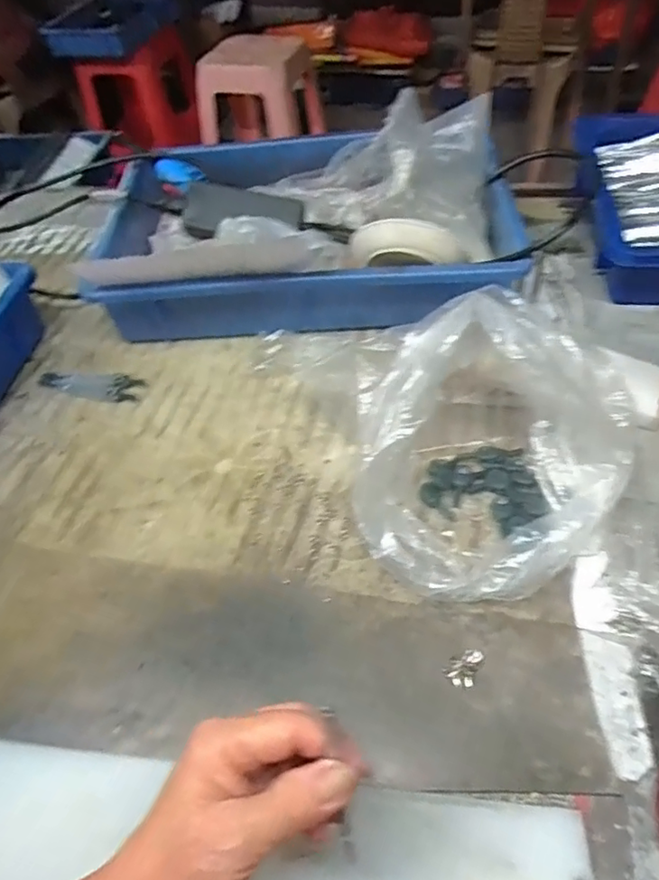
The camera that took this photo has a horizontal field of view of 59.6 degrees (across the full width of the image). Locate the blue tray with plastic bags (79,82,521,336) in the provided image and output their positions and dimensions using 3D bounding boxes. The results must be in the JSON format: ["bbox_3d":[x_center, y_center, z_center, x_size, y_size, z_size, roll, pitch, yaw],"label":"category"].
[{"bbox_3d":[-0.028,-0.261,0.635,0.414,0.164,0.311,-4,50,2],"label":"blue tray with plastic bags"}]

